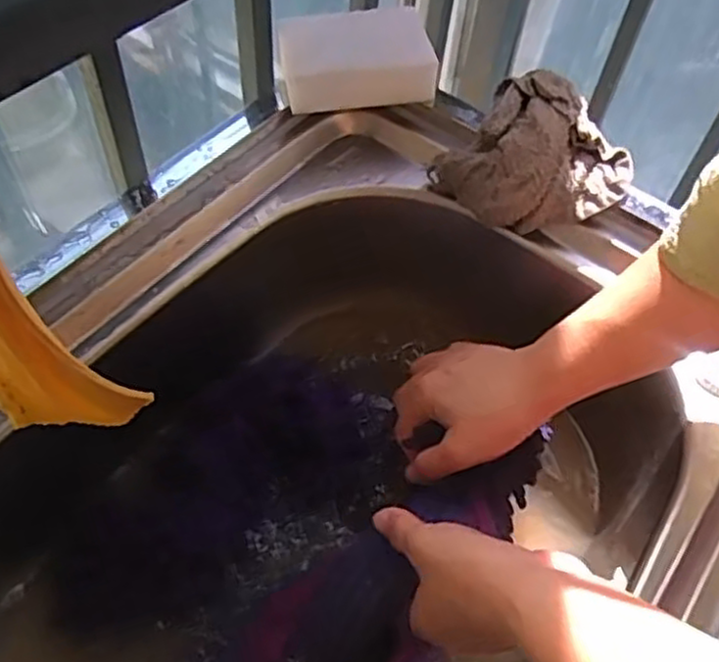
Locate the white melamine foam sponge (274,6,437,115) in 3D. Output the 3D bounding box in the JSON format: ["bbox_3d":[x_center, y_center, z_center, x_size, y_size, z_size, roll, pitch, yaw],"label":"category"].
[{"bbox_3d":[-0.002,-0.194,0.515,0.107,0.031,0.073,-5,56,-7],"label":"white melamine foam sponge"}]

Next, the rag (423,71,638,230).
[{"bbox_3d":[0.118,-0.113,0.480,0.097,0.059,0.109,-37,65,-25],"label":"rag"}]

